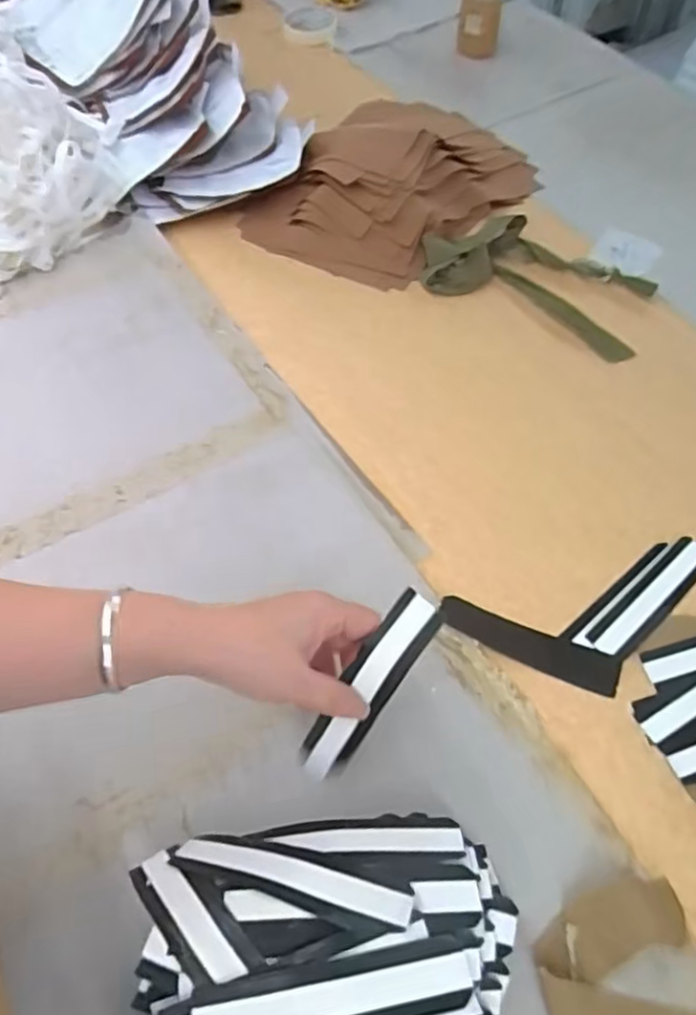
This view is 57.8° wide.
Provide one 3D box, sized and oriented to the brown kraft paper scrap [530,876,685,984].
[{"bbox_3d":[0.161,0.253,0.379,0.096,0.033,0.039,-15,60,-9],"label":"brown kraft paper scrap"}]

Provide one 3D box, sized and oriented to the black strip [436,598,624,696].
[{"bbox_3d":[0.137,0.104,0.481,0.136,0.008,0.032,20,61,12],"label":"black strip"}]

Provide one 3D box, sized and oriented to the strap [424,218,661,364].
[{"bbox_3d":[0.209,-0.258,0.699,0.244,0.027,0.125,28,63,17],"label":"strap"}]

